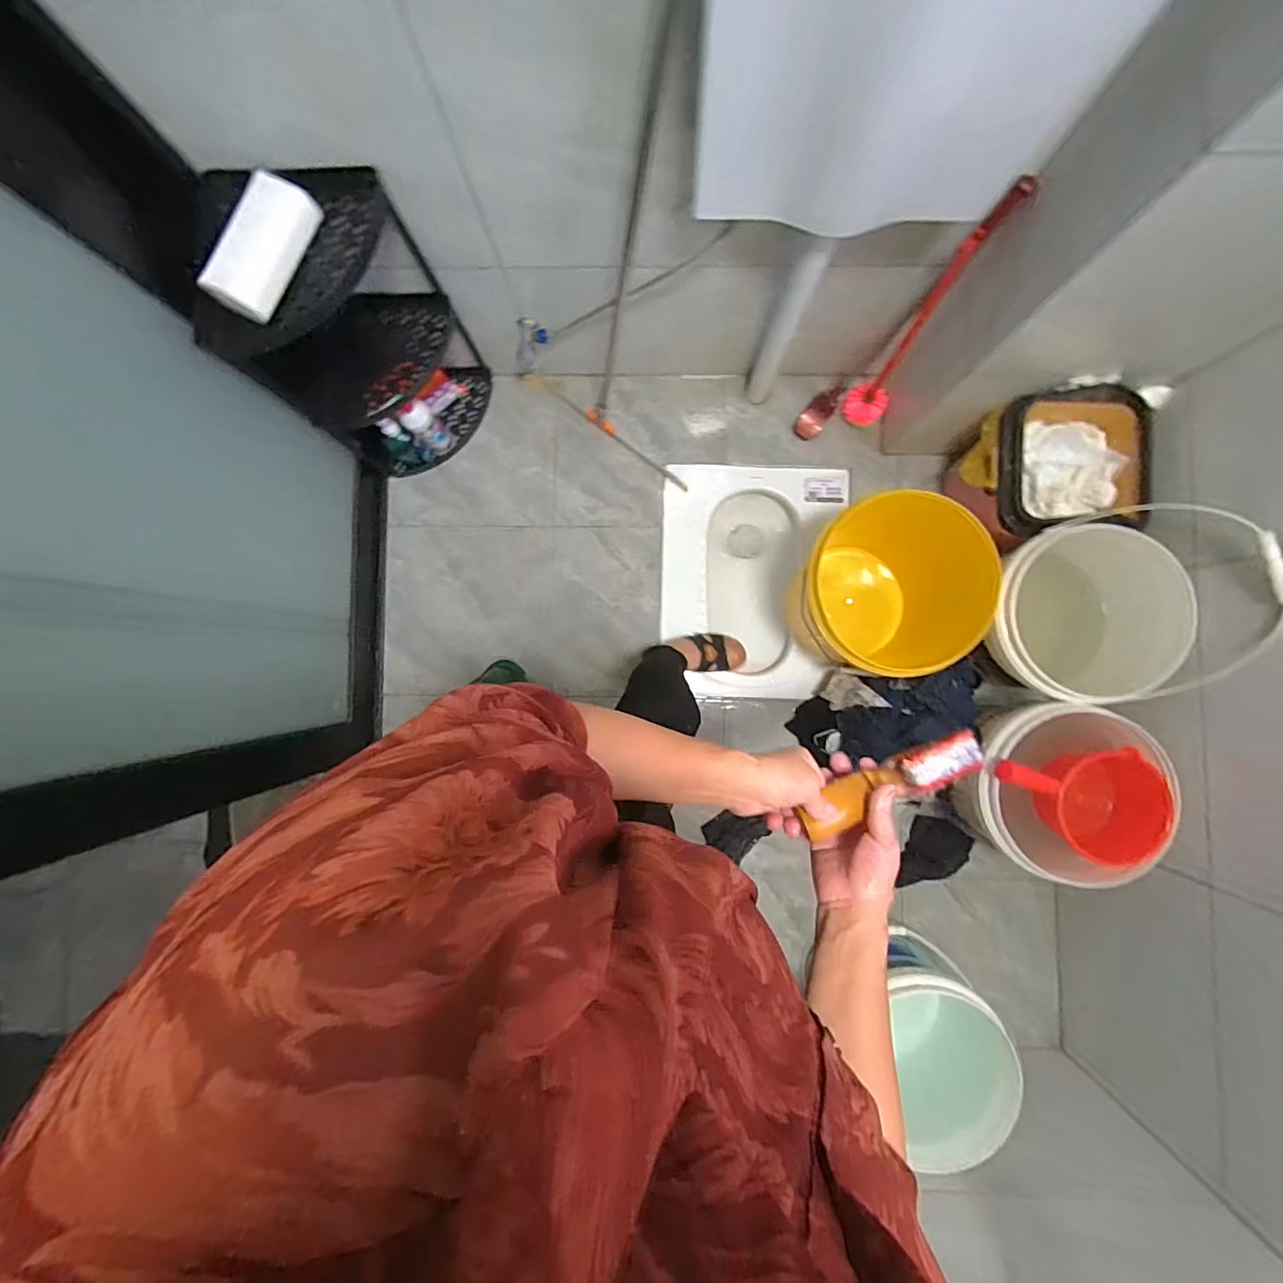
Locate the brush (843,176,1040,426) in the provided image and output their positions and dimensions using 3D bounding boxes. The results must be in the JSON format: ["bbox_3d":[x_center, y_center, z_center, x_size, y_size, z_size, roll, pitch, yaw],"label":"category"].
[{"bbox_3d":[0.506,-0.556,0.994,0.082,0.539,0.089,0,87,1],"label":"brush"}]

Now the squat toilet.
[{"bbox_3d":[0.253,-0.140,1.328,0.404,0.159,0.539,3,88,1],"label":"squat toilet"}]

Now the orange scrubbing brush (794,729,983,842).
[{"bbox_3d":[0.246,0.139,0.530,0.202,0.029,0.041,-21,86,-10],"label":"orange scrubbing brush"}]

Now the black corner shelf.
[{"bbox_3d":[-0.483,-0.531,1.038,0.270,0.557,0.274,1,88,1],"label":"black corner shelf"}]

